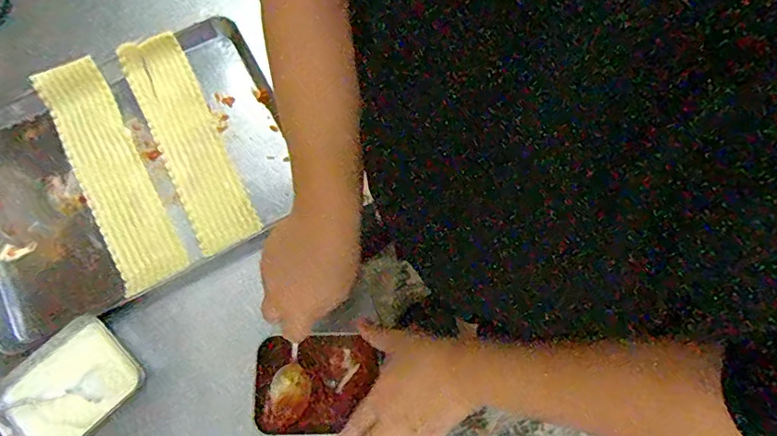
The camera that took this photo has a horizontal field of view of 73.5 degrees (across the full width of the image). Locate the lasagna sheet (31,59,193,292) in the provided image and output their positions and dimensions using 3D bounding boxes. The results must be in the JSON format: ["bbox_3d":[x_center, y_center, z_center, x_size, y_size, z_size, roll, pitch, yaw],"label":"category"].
[{"bbox_3d":[-0.341,-0.053,0.633,0.082,0.033,0.304,-28,76,-9],"label":"lasagna sheet"}]

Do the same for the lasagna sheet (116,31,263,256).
[{"bbox_3d":[-0.252,-0.099,0.657,0.075,0.040,0.292,-25,76,-8],"label":"lasagna sheet"}]

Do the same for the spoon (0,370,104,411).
[{"bbox_3d":[-0.380,0.189,0.529,0.158,0.013,0.030,-7,73,-25],"label":"spoon"}]

